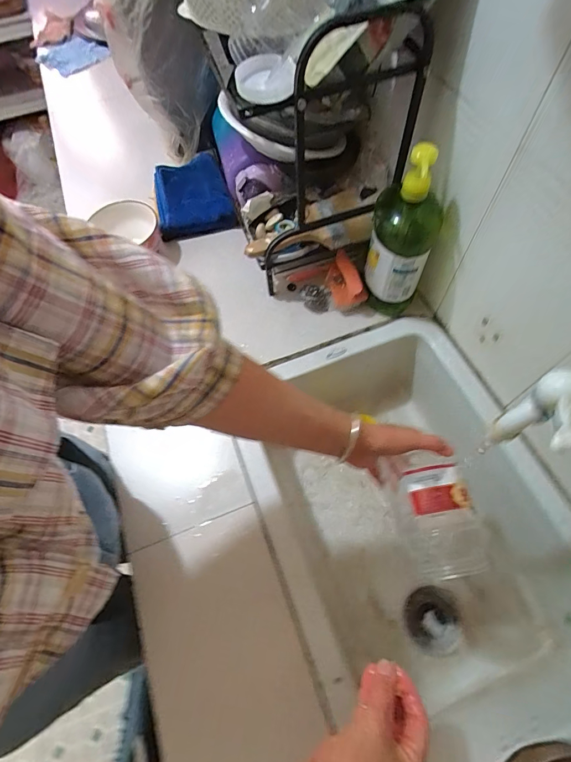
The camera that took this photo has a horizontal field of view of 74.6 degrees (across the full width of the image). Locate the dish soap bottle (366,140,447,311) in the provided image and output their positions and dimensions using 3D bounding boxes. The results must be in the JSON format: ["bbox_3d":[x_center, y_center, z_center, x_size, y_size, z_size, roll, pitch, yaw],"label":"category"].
[{"bbox_3d":[0.180,-0.220,0.587,0.101,0.257,0.097,12,65,9],"label":"dish soap bottle"}]

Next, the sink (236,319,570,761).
[{"bbox_3d":[0.186,0.228,0.609,0.402,0.195,0.610,-16,64,-4],"label":"sink"}]

